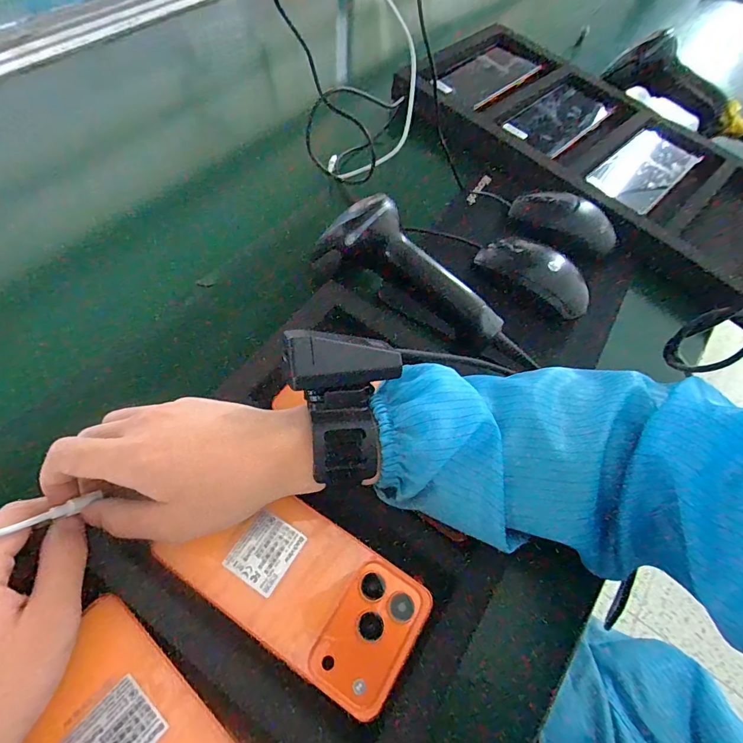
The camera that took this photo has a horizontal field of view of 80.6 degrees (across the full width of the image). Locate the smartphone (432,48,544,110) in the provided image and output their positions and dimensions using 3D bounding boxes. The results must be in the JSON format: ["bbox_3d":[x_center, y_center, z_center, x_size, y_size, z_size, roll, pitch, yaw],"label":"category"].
[{"bbox_3d":[0.150,-0.380,0.559,0.152,0.009,0.086,-38,71,-24],"label":"smartphone"}]

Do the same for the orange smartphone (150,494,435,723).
[{"bbox_3d":[-0.040,0.126,0.263,0.144,0.012,0.074,31,63,13],"label":"orange smartphone"}]

